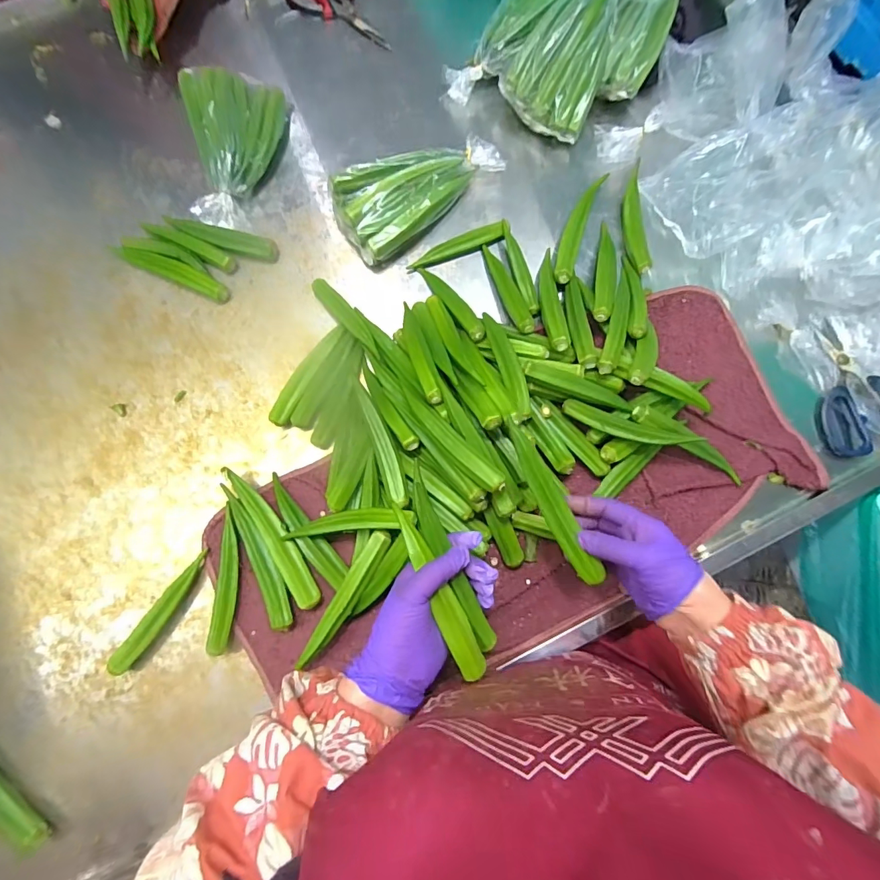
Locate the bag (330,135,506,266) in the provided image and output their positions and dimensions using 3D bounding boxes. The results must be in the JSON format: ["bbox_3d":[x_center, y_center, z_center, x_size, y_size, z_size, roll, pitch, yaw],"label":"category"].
[{"bbox_3d":[-0.023,-0.308,0.533,0.213,0.046,0.105,-32,81,-6],"label":"bag"}]

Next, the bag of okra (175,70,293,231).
[{"bbox_3d":[-0.256,-0.372,0.548,0.127,0.047,0.195,-8,79,-2],"label":"bag of okra"}]

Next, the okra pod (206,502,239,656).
[{"bbox_3d":[-0.223,0.144,0.454,0.022,0.024,0.144,-1,79,0],"label":"okra pod"}]

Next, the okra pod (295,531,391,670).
[{"bbox_3d":[-0.092,0.156,0.429,0.023,0.021,0.143,28,80,5],"label":"okra pod"}]

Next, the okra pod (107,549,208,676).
[{"bbox_3d":[-0.286,0.177,0.446,0.022,0.023,0.132,33,80,6],"label":"okra pod"}]

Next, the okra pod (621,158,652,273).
[{"bbox_3d":[0.239,-0.270,0.535,0.024,0.025,0.143,-3,79,-1],"label":"okra pod"}]

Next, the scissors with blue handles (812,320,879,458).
[{"bbox_3d":[0.469,-0.062,0.494,0.106,0.016,0.150,-21,77,12],"label":"scissors with blue handles"}]

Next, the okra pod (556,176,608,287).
[{"bbox_3d":[0.168,-0.261,0.533,0.026,0.026,0.157,19,79,4],"label":"okra pod"}]

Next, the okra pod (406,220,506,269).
[{"bbox_3d":[0.019,-0.238,0.529,0.120,0.017,0.019,-18,79,-4],"label":"okra pod"}]

